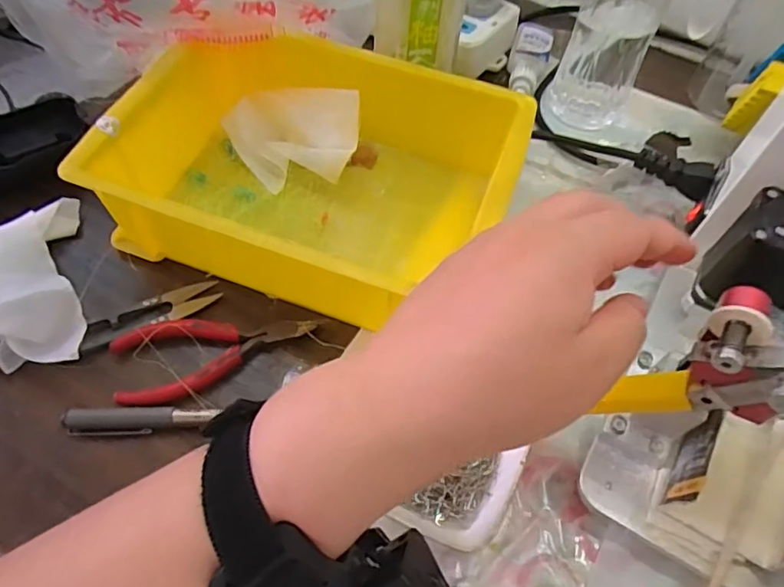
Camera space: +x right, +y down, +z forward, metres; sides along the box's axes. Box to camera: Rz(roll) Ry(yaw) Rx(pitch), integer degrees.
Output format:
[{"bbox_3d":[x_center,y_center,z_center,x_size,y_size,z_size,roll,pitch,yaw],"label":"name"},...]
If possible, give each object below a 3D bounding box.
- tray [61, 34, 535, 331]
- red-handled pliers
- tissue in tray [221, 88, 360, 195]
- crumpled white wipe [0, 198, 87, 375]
[{"bbox_3d":[-0.048,-0.080,0.375,0.246,0.072,0.177,16,59,7],"label":"tray"},{"bbox_3d":[-0.104,0.033,0.337,0.116,0.010,0.051,-14,60,-11],"label":"red-handled pliers"},{"bbox_3d":[-0.074,-0.111,0.407,0.098,0.038,0.063,3,58,-1],"label":"tissue in tray"},{"bbox_3d":[-0.227,-0.011,0.340,0.092,0.039,0.127,-7,59,-8],"label":"crumpled white wipe"}]

